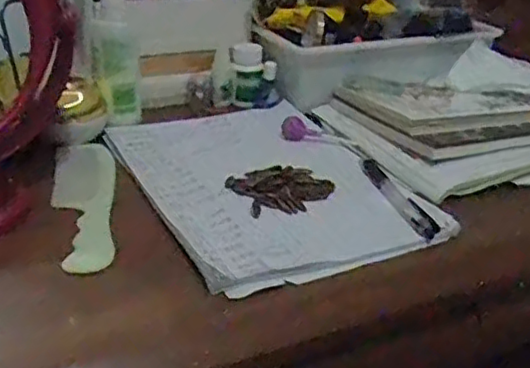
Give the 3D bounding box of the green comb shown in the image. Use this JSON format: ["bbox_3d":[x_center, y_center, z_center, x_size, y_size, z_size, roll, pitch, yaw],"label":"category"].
[{"bbox_3d":[-0.149,0.010,0.540,0.049,0.007,0.204,-5,28,-13],"label":"green comb"}]

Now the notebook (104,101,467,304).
[{"bbox_3d":[-0.005,-0.012,0.587,0.209,0.014,0.302,-12,31,-25],"label":"notebook"}]

